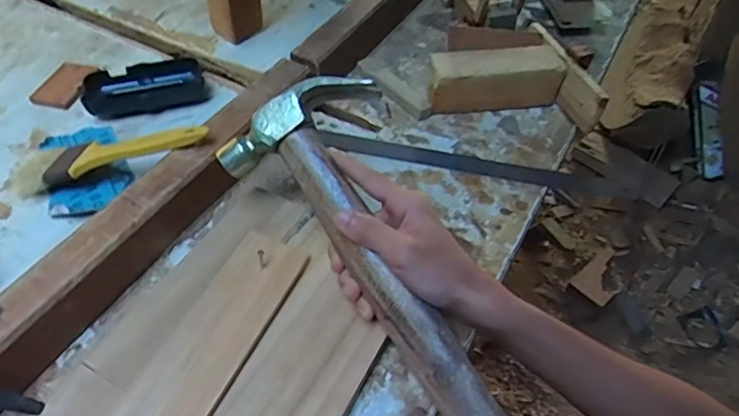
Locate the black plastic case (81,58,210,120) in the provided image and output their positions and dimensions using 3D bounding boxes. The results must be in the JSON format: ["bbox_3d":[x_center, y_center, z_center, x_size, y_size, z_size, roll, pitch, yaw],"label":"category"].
[{"bbox_3d":[-0.220,-0.118,0.549,0.112,0.024,0.057,-9,50,-10],"label":"black plastic case"}]

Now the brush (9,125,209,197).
[{"bbox_3d":[-0.213,-0.045,0.452,0.176,0.016,0.044,-10,47,14],"label":"brush"}]

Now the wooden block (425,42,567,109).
[{"bbox_3d":[0.123,-0.131,0.554,0.128,0.045,0.050,-6,49,-7],"label":"wooden block"}]

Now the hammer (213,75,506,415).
[{"bbox_3d":[0.030,0.042,0.367,0.107,0.033,0.306,-40,76,5],"label":"hammer"}]

